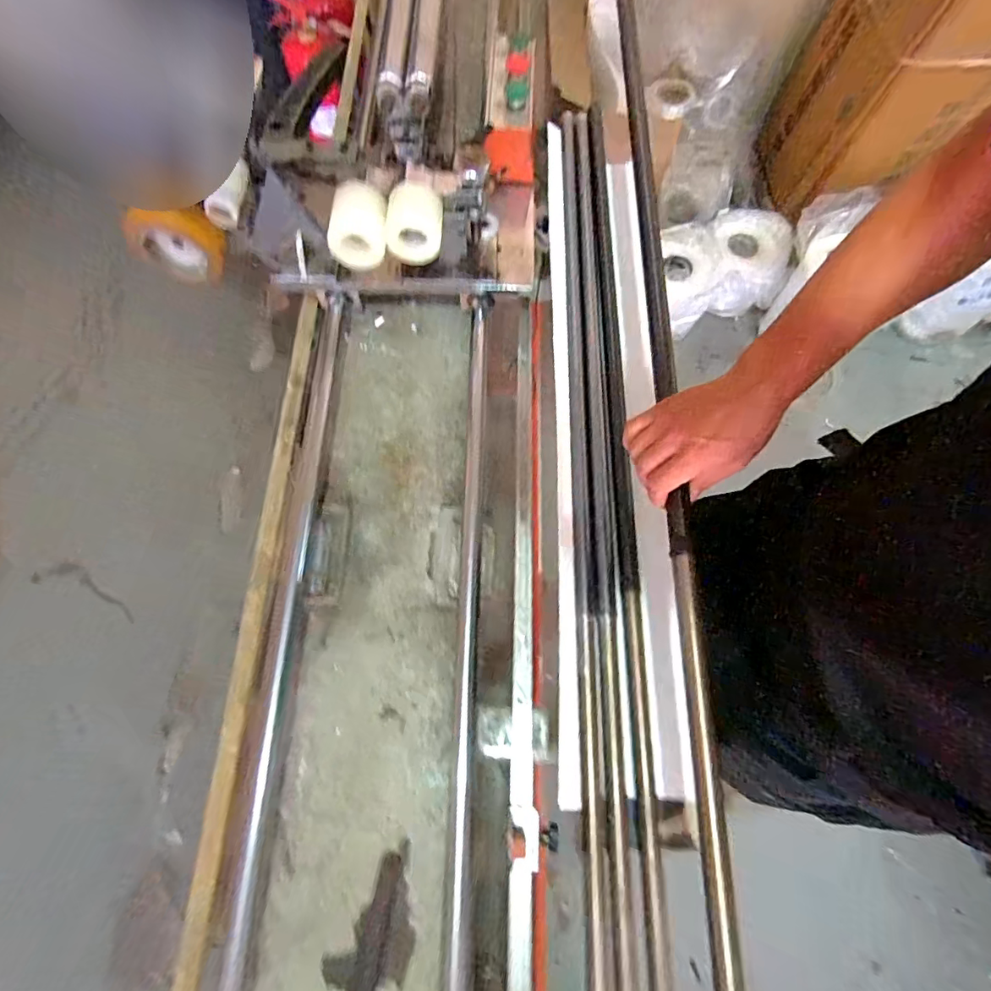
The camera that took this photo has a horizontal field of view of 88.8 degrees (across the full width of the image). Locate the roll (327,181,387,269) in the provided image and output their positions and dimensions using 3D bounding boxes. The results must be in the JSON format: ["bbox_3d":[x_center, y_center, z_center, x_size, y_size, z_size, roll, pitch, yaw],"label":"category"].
[{"bbox_3d":[-0.171,-0.343,0.644,0.068,0.060,0.080,9,69,4],"label":"roll"}]

